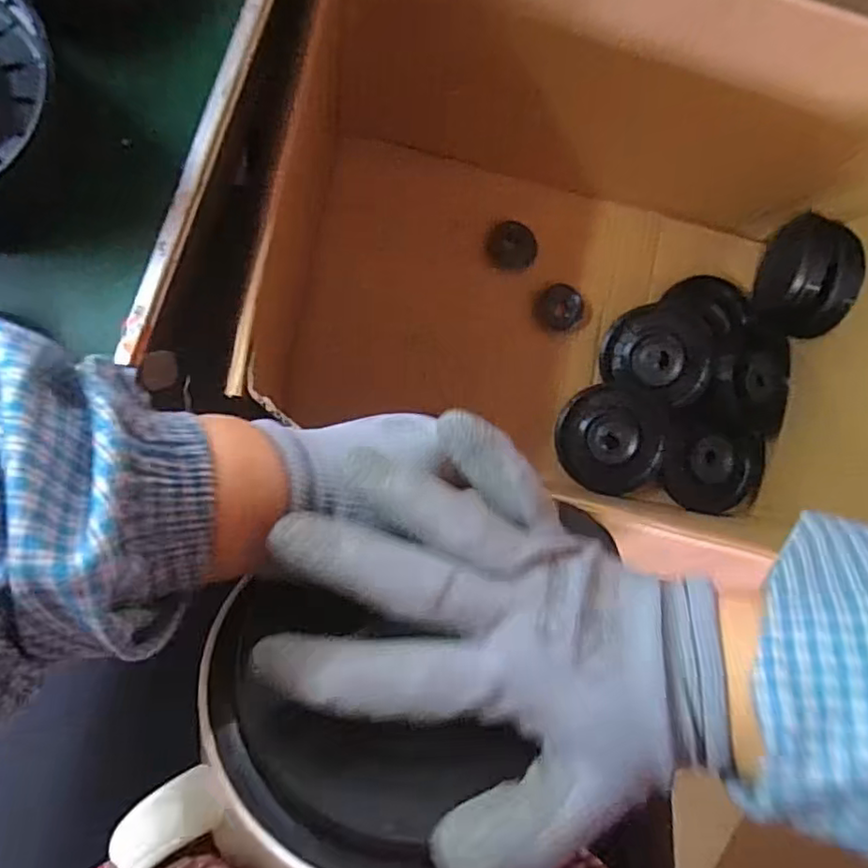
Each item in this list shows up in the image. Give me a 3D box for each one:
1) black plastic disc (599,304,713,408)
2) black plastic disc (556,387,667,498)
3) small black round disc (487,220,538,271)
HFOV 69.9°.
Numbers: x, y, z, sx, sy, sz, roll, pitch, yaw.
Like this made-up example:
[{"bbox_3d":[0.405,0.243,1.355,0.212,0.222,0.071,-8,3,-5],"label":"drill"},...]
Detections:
[{"bbox_3d":[0.298,-0.108,0.829,0.134,0.049,0.123,0,87,-8],"label":"black plastic disc"},{"bbox_3d":[0.232,0.008,0.824,0.141,0.038,0.134,0,87,-8],"label":"black plastic disc"},{"bbox_3d":[0.106,-0.254,0.836,0.064,0.008,0.063,1,100,6],"label":"small black round disc"}]

